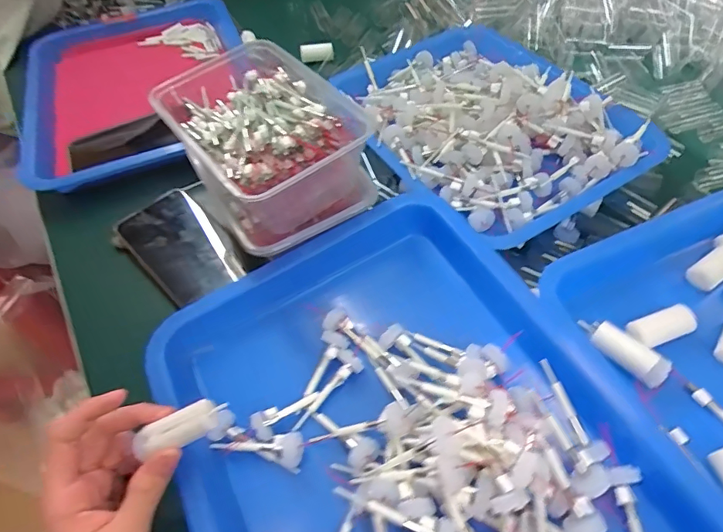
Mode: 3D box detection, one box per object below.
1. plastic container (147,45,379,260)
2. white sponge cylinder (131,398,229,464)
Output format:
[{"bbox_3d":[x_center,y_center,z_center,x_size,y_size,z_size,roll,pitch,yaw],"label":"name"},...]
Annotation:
[{"bbox_3d":[-0.077,-0.098,0.408,0.127,0.093,0.177,-32,57,-17],"label":"plastic container"},{"bbox_3d":[-0.108,0.097,0.286,0.057,0.011,0.017,-26,55,-3],"label":"white sponge cylinder"}]

